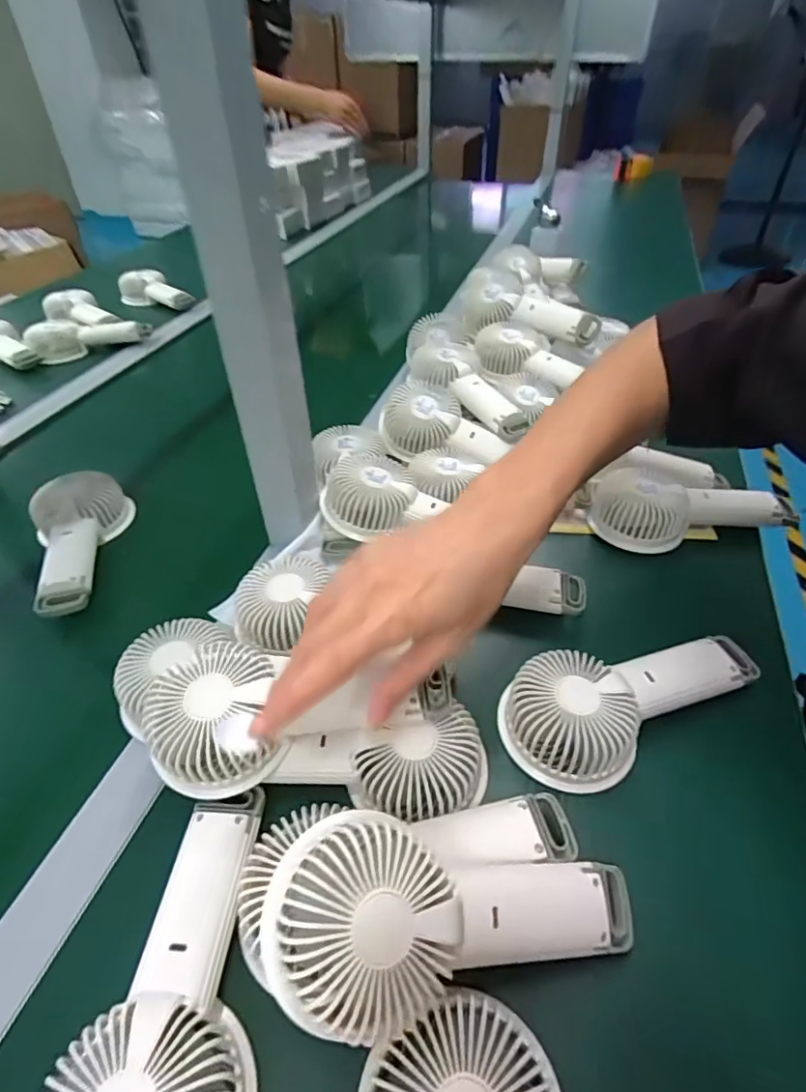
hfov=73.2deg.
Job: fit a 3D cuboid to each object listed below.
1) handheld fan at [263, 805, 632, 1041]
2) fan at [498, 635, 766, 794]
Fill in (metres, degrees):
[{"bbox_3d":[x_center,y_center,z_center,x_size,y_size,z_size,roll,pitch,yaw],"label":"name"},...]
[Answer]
[{"bbox_3d":[0.031,0.173,0.265,0.188,0.032,0.074,10,40,-18],"label":"handheld fan"},{"bbox_3d":[0.156,0.097,0.377,0.183,0.037,0.082,-19,46,-18],"label":"fan"}]

